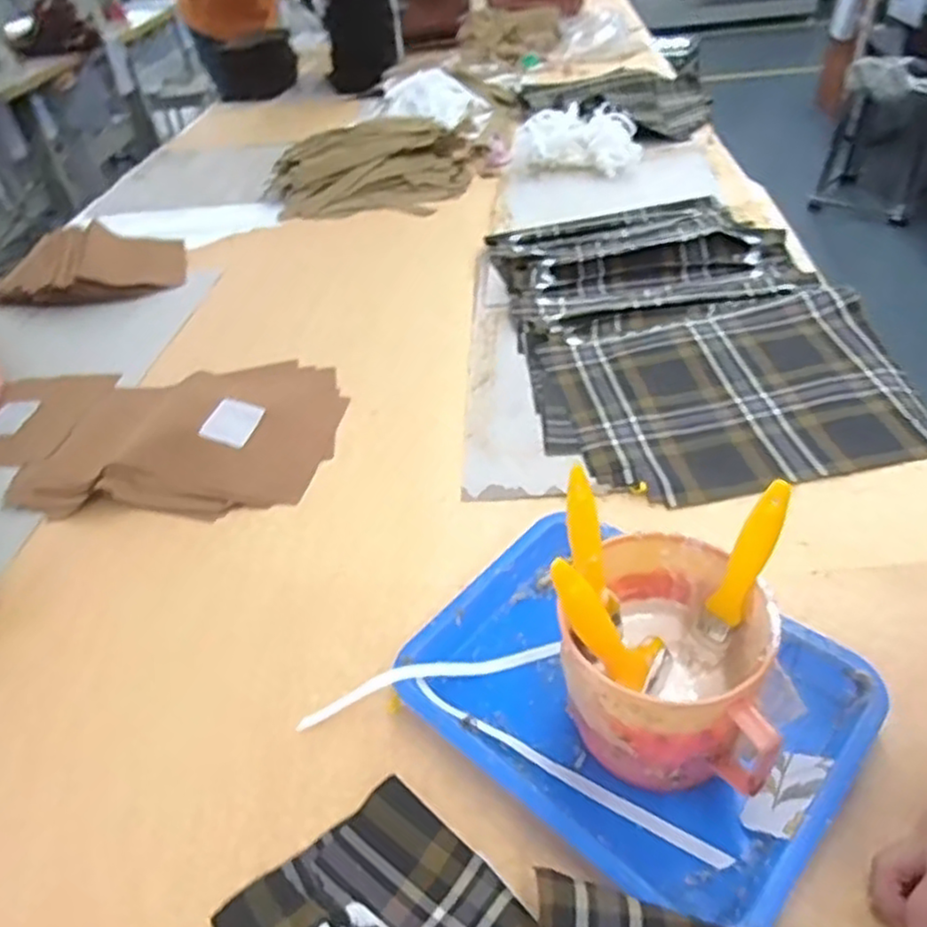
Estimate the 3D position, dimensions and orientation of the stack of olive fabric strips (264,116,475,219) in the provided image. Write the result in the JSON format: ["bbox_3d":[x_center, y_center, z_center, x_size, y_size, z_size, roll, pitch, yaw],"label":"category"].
[{"bbox_3d":[-0.163,-0.530,1.273,0.368,0.099,0.215,-13,41,-7],"label":"stack of olive fabric strips"}]

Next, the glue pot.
[{"bbox_3d":[0.133,0.133,0.451,0.111,0.119,0.122,8,43,17],"label":"glue pot"}]

